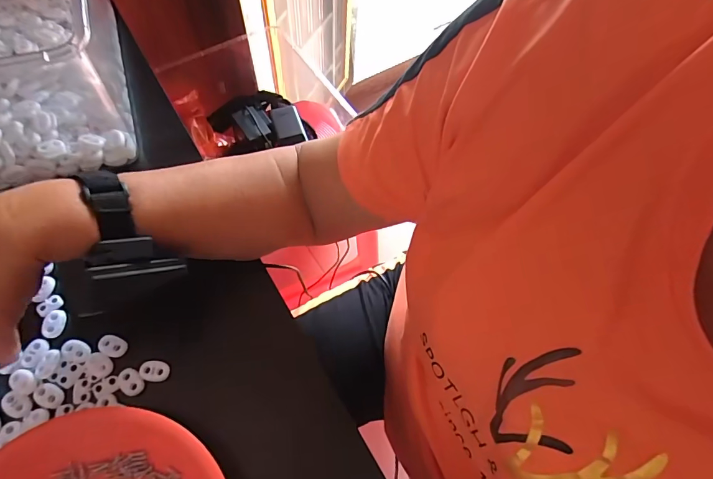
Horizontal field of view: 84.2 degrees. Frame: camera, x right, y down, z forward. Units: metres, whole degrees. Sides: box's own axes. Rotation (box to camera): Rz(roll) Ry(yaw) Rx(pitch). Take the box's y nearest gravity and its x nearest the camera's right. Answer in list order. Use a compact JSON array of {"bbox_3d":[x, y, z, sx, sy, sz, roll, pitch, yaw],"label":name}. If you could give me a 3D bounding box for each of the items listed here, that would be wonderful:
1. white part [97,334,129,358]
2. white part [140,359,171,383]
[{"bbox_3d":[-0.197,0.086,0.320,0.022,0.005,0.015,20,63,7],"label":"white part"},{"bbox_3d":[-0.160,0.104,0.312,0.022,0.004,0.016,8,63,1],"label":"white part"}]

